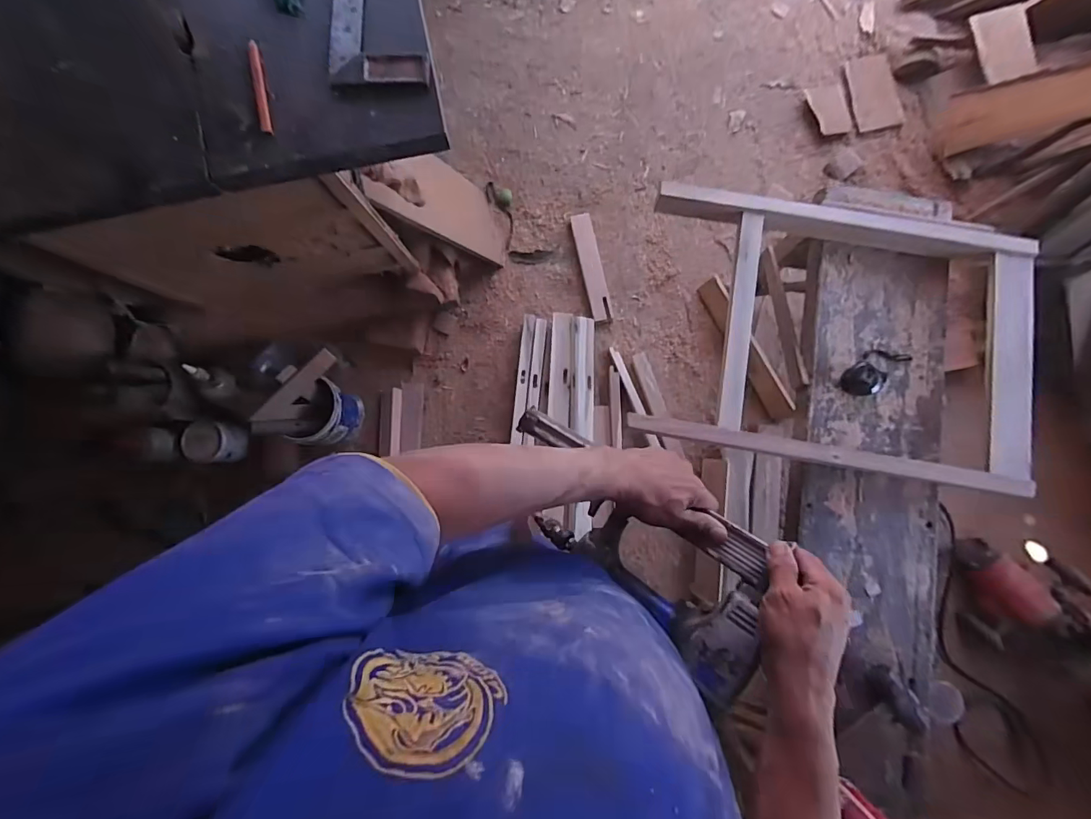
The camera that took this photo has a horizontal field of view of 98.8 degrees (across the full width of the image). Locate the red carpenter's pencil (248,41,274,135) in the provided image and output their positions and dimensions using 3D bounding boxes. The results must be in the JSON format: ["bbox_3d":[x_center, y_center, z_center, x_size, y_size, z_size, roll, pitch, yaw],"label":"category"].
[{"bbox_3d":[-0.353,-0.396,0.576,0.016,0.011,0.120,-13,80,-1],"label":"red carpenter's pencil"}]

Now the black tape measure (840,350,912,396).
[{"bbox_3d":[0.632,-0.080,0.887,0.137,0.039,0.067,-42,82,-6],"label":"black tape measure"}]

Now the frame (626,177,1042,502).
[{"bbox_3d":[0.538,-0.152,0.872,0.699,0.078,0.508,10,80,3],"label":"frame"}]

